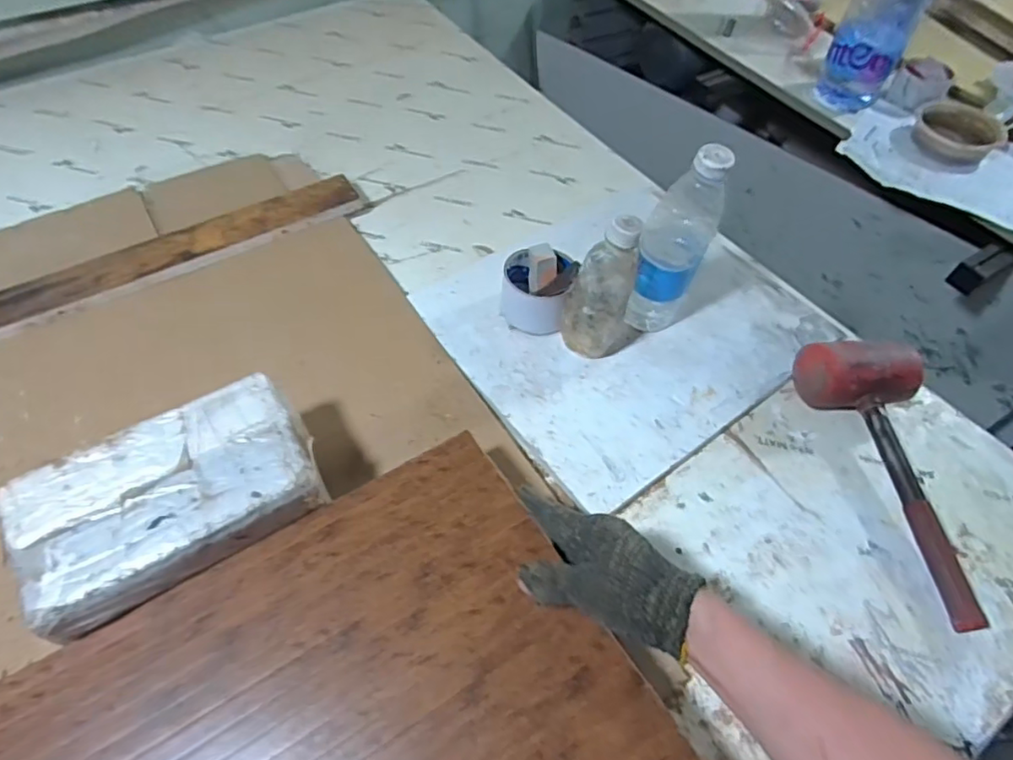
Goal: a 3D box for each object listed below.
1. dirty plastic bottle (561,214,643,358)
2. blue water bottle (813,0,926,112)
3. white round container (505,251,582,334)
[{"bbox_3d":[0.101,-0.087,0.590,0.076,0.166,0.057,13,56,7],"label":"dirty plastic bottle"},{"bbox_3d":[0.570,-0.548,0.906,0.106,0.218,0.081,30,59,17],"label":"blue water bottle"},{"bbox_3d":[0.036,-0.098,0.661,0.077,0.062,0.070,1,55,-2],"label":"white round container"}]

